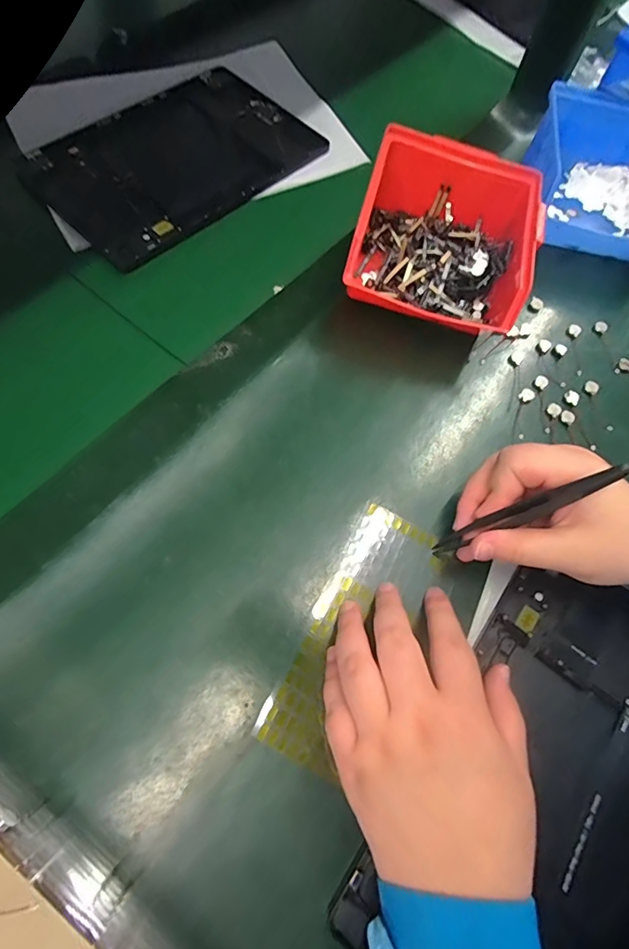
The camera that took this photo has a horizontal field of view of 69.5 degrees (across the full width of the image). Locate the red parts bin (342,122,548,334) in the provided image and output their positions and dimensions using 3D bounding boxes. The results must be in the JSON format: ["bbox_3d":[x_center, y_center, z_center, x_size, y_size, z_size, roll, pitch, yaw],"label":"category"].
[{"bbox_3d":[0.090,-0.169,0.338,0.133,0.080,0.124,17,64,5],"label":"red parts bin"}]

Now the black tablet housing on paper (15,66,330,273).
[{"bbox_3d":[-0.120,-0.281,0.400,0.152,0.005,0.232,44,71,10],"label":"black tablet housing on paper"}]

